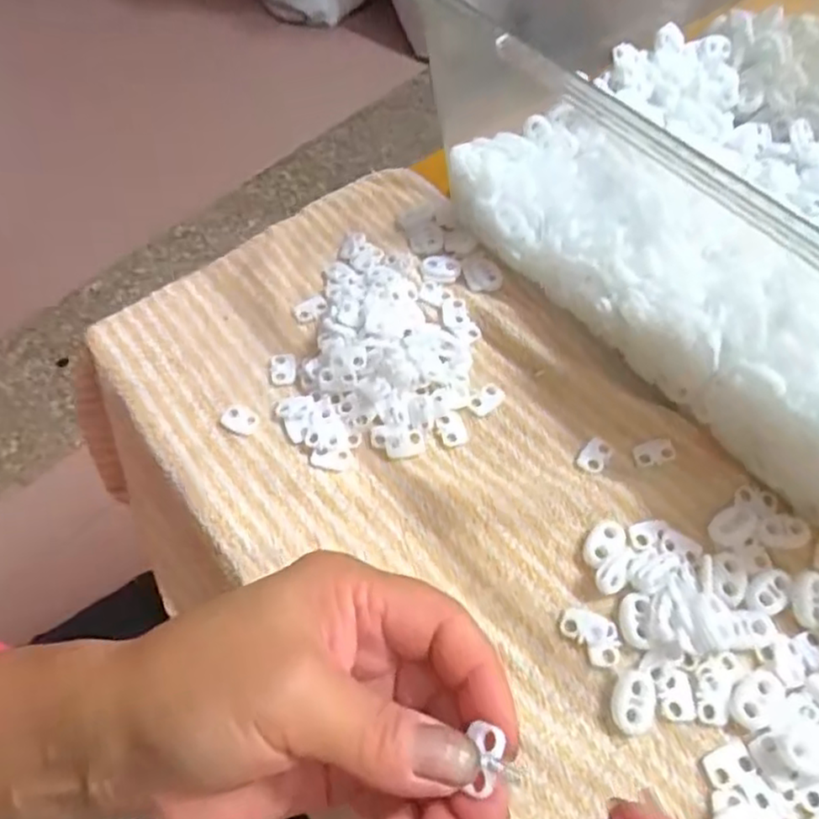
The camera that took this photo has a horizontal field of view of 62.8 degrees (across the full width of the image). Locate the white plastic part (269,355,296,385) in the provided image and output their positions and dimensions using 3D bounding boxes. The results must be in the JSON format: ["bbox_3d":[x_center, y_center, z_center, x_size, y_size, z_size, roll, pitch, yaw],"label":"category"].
[{"bbox_3d":[-0.065,-0.022,0.344,0.013,0.004,0.020,-7,59,-4],"label":"white plastic part"}]

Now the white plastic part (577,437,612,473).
[{"bbox_3d":[0.088,0.022,0.316,0.012,0.004,0.019,32,64,18],"label":"white plastic part"}]

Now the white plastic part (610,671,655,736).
[{"bbox_3d":[0.086,0.113,0.259,0.016,0.006,0.022,18,61,11],"label":"white plastic part"}]

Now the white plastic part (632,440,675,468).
[{"bbox_3d":[0.115,0.020,0.315,0.018,0.004,0.011,-13,60,-7],"label":"white plastic part"}]

